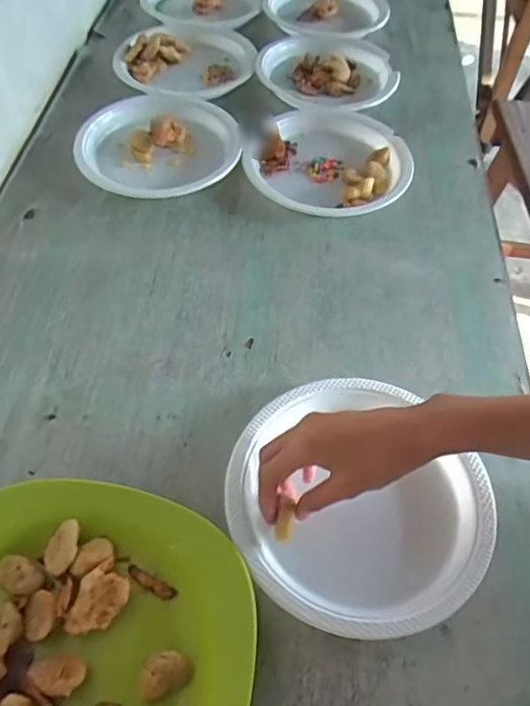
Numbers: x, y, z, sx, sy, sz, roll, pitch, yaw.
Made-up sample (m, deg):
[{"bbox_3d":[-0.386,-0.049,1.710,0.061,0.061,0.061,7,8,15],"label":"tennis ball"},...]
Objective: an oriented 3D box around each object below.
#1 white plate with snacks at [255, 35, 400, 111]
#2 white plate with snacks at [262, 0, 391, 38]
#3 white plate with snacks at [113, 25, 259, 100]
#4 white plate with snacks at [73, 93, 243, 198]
[{"bbox_3d":[0.100,-0.419,0.801,0.193,0.042,0.210,1,56,-1],"label":"white plate with snacks"},{"bbox_3d":[0.105,-0.583,0.914,0.200,0.040,0.171,9,56,5],"label":"white plate with snacks"},{"bbox_3d":[-0.122,-0.442,0.798,0.192,0.030,0.211,1,56,-1],"label":"white plate with snacks"},{"bbox_3d":[-0.131,-0.275,0.686,0.192,0.036,0.209,-4,56,-4],"label":"white plate with snacks"}]

